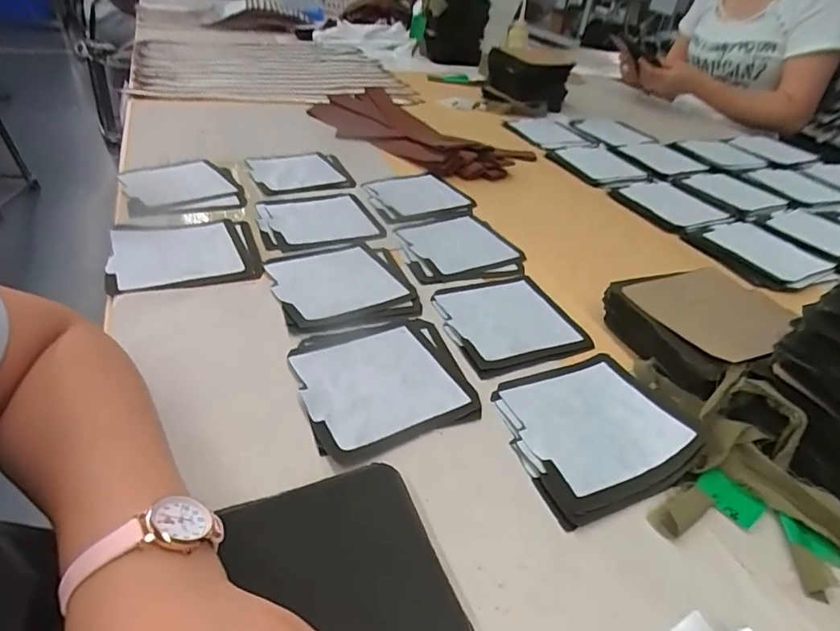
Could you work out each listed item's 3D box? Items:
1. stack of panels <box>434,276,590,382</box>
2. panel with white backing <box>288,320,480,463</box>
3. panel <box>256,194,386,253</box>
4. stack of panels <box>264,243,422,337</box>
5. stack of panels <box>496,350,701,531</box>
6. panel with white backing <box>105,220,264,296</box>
[{"bbox_3d":[0.088,0.003,0.512,0.140,0.010,0.133,-12,41,-24],"label":"stack of panels"},{"bbox_3d":[-0.031,0.049,0.423,0.135,0.009,0.136,-11,41,-22],"label":"panel with white backing"},{"bbox_3d":[-0.125,-0.118,0.634,0.144,0.011,0.136,-8,40,-19],"label":"panel"},{"bbox_3d":[-0.081,-0.036,0.527,0.137,0.009,0.143,-10,40,-22],"label":"stack of panels"},{"bbox_3d":[0.136,0.084,0.400,0.135,0.020,0.130,-9,40,-21],"label":"stack of panels"},{"bbox_3d":[-0.248,-0.067,0.533,0.141,0.009,0.130,-11,41,-22],"label":"panel with white backing"}]

